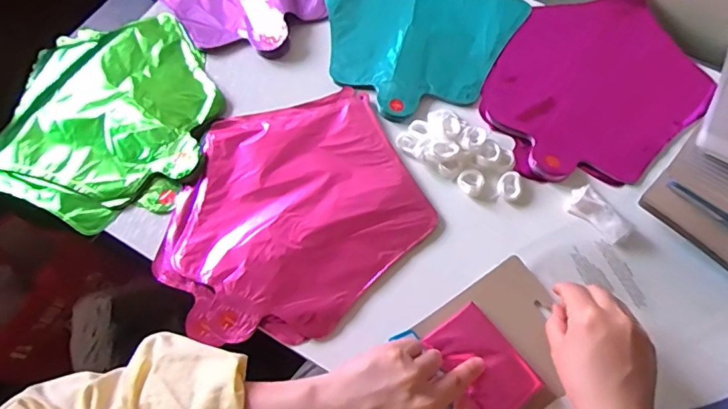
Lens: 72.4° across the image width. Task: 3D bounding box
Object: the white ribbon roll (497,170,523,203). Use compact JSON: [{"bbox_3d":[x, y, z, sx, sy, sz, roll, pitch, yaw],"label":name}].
[{"bbox_3d":[0.142,-0.018,0.482,0.024,0.009,0.028,33,71,15],"label":"white ribbon roll"}]

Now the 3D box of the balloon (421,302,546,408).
[{"bbox_3d":[0.100,0.134,0.419,0.062,0.008,0.088,-36,70,-13],"label":"balloon"}]

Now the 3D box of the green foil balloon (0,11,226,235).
[{"bbox_3d":[-0.278,-0.098,0.543,0.237,0.034,0.252,-1,66,2],"label":"green foil balloon"}]

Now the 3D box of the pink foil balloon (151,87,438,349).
[{"bbox_3d":[-0.075,0.003,0.480,0.250,0.008,0.225,-37,70,-13],"label":"pink foil balloon"}]

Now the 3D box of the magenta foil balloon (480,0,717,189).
[{"bbox_3d":[0.245,-0.128,0.524,0.199,0.016,0.251,31,71,14],"label":"magenta foil balloon"}]

